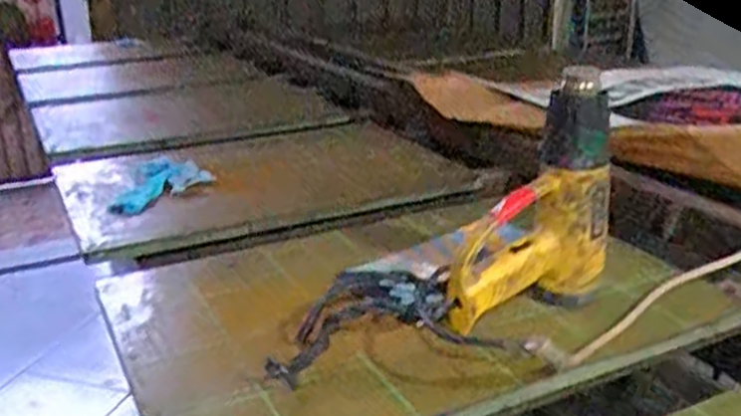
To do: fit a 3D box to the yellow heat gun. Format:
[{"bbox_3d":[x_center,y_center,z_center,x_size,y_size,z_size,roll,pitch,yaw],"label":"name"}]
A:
[{"bbox_3d":[0.160,0.001,0.736,0.081,0.222,0.171,18,27,41],"label":"yellow heat gun"}]

